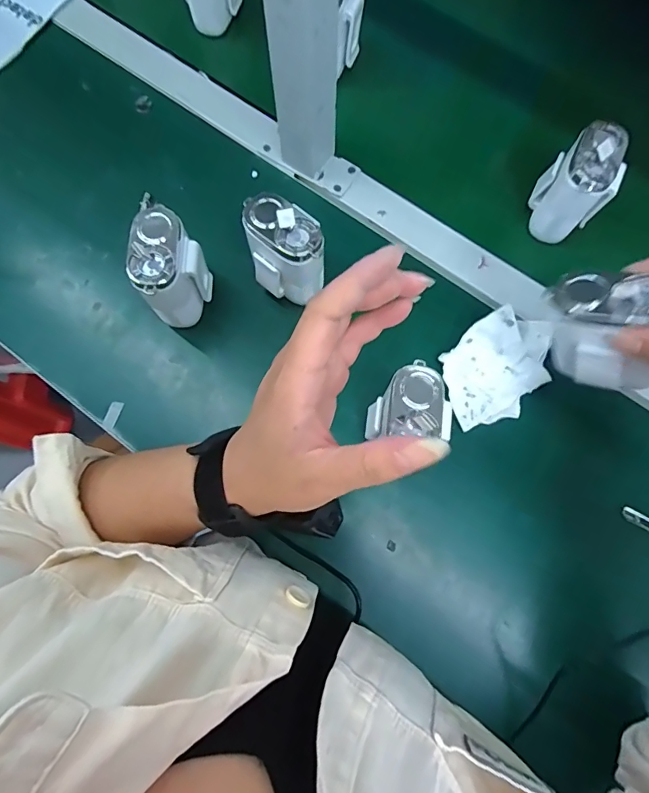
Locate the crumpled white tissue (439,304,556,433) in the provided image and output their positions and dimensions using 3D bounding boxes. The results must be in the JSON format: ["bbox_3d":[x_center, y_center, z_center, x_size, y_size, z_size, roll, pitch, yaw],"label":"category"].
[{"bbox_3d":[0.150,-0.027,0.394,0.117,0.017,0.076,-44,80,-10],"label":"crumpled white tissue"}]

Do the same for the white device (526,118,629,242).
[{"bbox_3d":[0.219,-0.184,0.396,0.055,0.082,0.057,38,79,9],"label":"white device"}]

